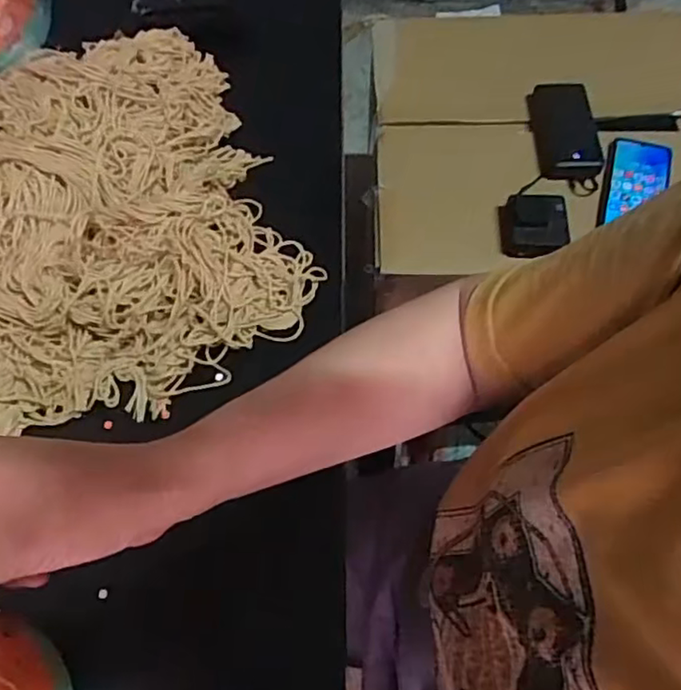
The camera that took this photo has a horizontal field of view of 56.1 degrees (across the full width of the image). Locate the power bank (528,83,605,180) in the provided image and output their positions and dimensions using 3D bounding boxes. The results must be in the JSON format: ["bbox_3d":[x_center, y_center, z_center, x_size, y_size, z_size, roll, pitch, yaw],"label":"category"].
[{"bbox_3d":[0.316,-0.300,0.897,0.092,0.022,0.152,0,64,1],"label":"power bank"}]

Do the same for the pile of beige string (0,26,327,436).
[{"bbox_3d":[-0.197,-0.103,0.460,0.280,0.065,0.312,-20,65,-9],"label":"pile of beige string"}]

